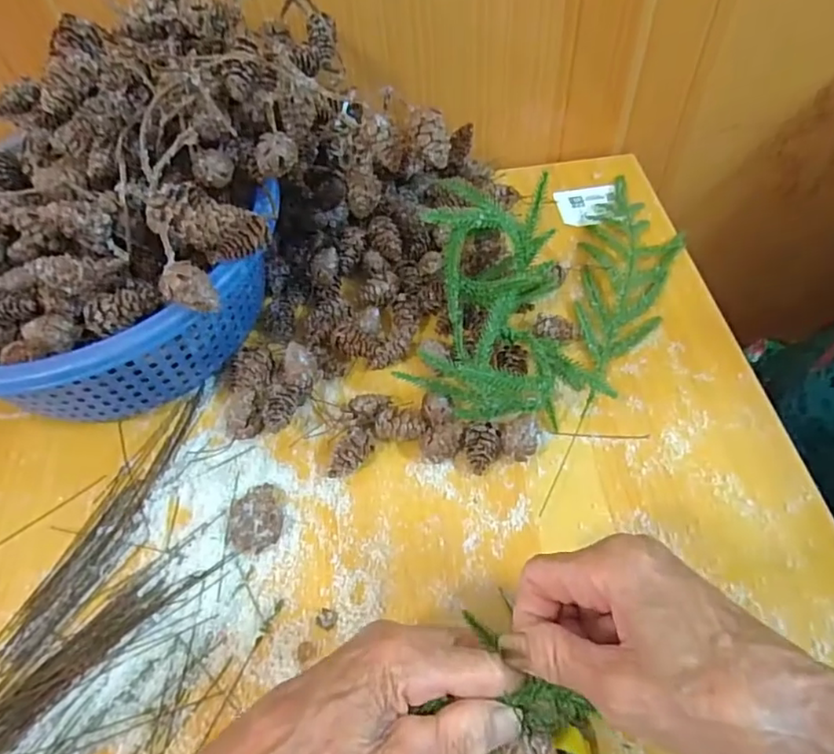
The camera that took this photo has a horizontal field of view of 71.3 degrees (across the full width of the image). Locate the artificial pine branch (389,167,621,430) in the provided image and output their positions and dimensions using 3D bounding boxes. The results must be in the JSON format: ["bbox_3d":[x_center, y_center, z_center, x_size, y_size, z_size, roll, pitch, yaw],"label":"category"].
[{"bbox_3d":[0.060,-0.049,0.401,0.123,0.090,0.140,2,55,6],"label":"artificial pine branch"}]

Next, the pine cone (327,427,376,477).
[{"bbox_3d":[-0.042,0.052,0.383,0.018,0.021,0.035,23,59,19],"label":"pine cone"}]

